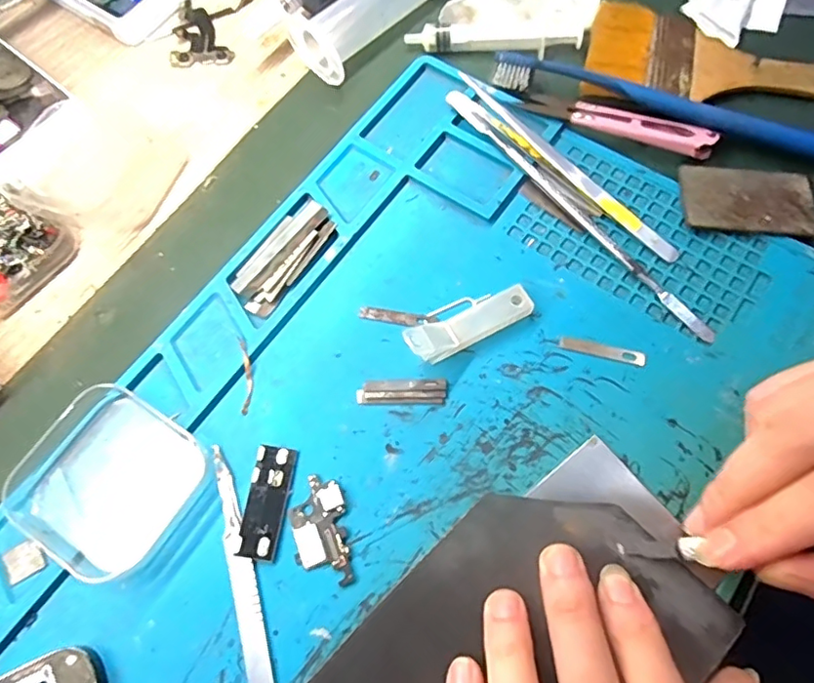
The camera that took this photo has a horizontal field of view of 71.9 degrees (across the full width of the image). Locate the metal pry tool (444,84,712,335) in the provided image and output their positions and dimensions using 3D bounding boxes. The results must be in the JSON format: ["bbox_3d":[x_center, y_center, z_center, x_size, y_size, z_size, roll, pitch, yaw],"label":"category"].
[{"bbox_3d":[0.078,-0.065,0.264,0.010,0.009,0.169,-38,72,-11],"label":"metal pry tool"}]

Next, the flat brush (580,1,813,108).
[{"bbox_3d":[0.175,-0.147,0.290,0.158,0.006,0.065,5,69,5],"label":"flat brush"}]

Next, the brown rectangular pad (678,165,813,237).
[{"bbox_3d":[0.159,-0.066,0.262,0.059,0.004,0.036,4,69,4],"label":"brown rectangular pad"}]

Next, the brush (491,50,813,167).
[{"bbox_3d":[0.132,-0.113,0.274,0.184,0.013,0.014,19,71,10],"label":"brush"}]

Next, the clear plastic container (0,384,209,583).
[{"bbox_3d":[-0.121,0.054,0.225,0.063,0.017,0.062,30,73,13],"label":"clear plastic container"}]

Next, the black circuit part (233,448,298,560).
[{"bbox_3d":[-0.056,0.064,0.225,0.016,0.004,0.044,5,69,5],"label":"black circuit part"}]

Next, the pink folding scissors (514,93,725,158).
[{"bbox_3d":[0.105,-0.110,0.278,0.091,0.006,0.020,25,72,12],"label":"pink folding scissors"}]

